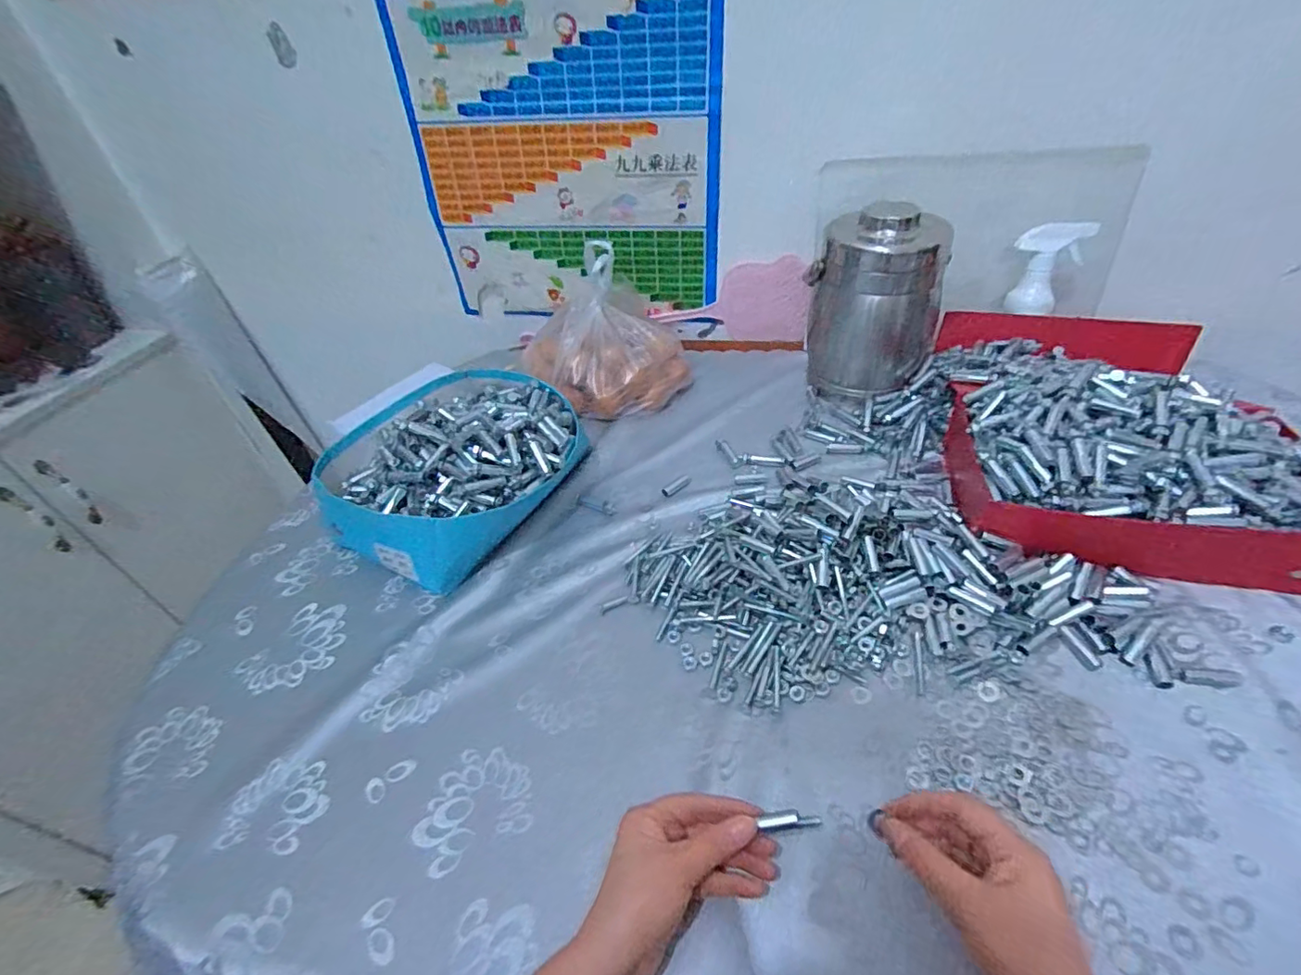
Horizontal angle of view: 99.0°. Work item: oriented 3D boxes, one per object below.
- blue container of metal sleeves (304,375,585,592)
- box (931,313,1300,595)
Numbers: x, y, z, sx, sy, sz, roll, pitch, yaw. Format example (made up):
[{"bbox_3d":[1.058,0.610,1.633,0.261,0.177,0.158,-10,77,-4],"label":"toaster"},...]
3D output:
[{"bbox_3d":[-0.235,-0.036,0.678,0.283,0.114,0.287,-4,42,3],"label":"blue container of metal sleeves"},{"bbox_3d":[0.480,-0.020,0.557,0.297,0.098,0.216,3,43,11],"label":"box"}]

